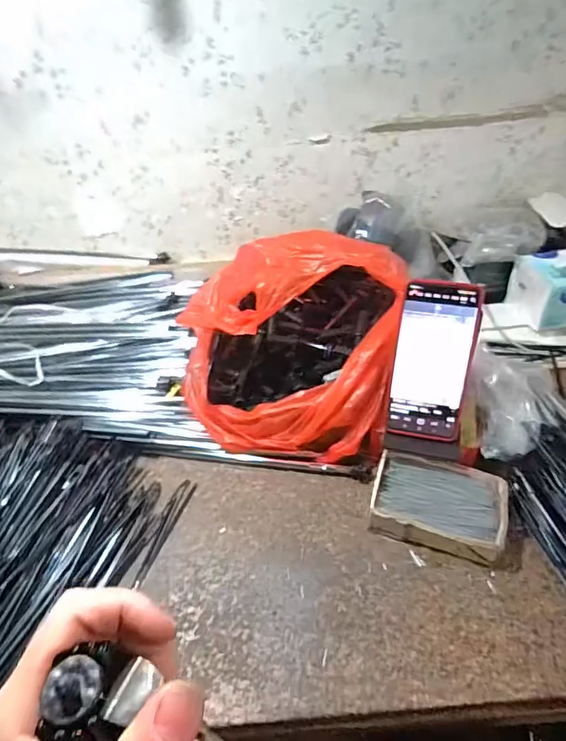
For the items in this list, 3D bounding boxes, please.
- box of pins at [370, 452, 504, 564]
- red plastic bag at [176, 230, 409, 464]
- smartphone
[{"bbox_3d":[0.162,0.138,0.501,0.128,0.032,0.100,12,47,17],"label":"box of pins"},{"bbox_3d":[0.014,-0.043,0.580,0.242,0.165,0.249,10,46,15],"label":"red plastic bag"},{"bbox_3d":[0.156,-0.009,0.499,0.077,0.163,0.016,8,13,14],"label":"smartphone"}]

